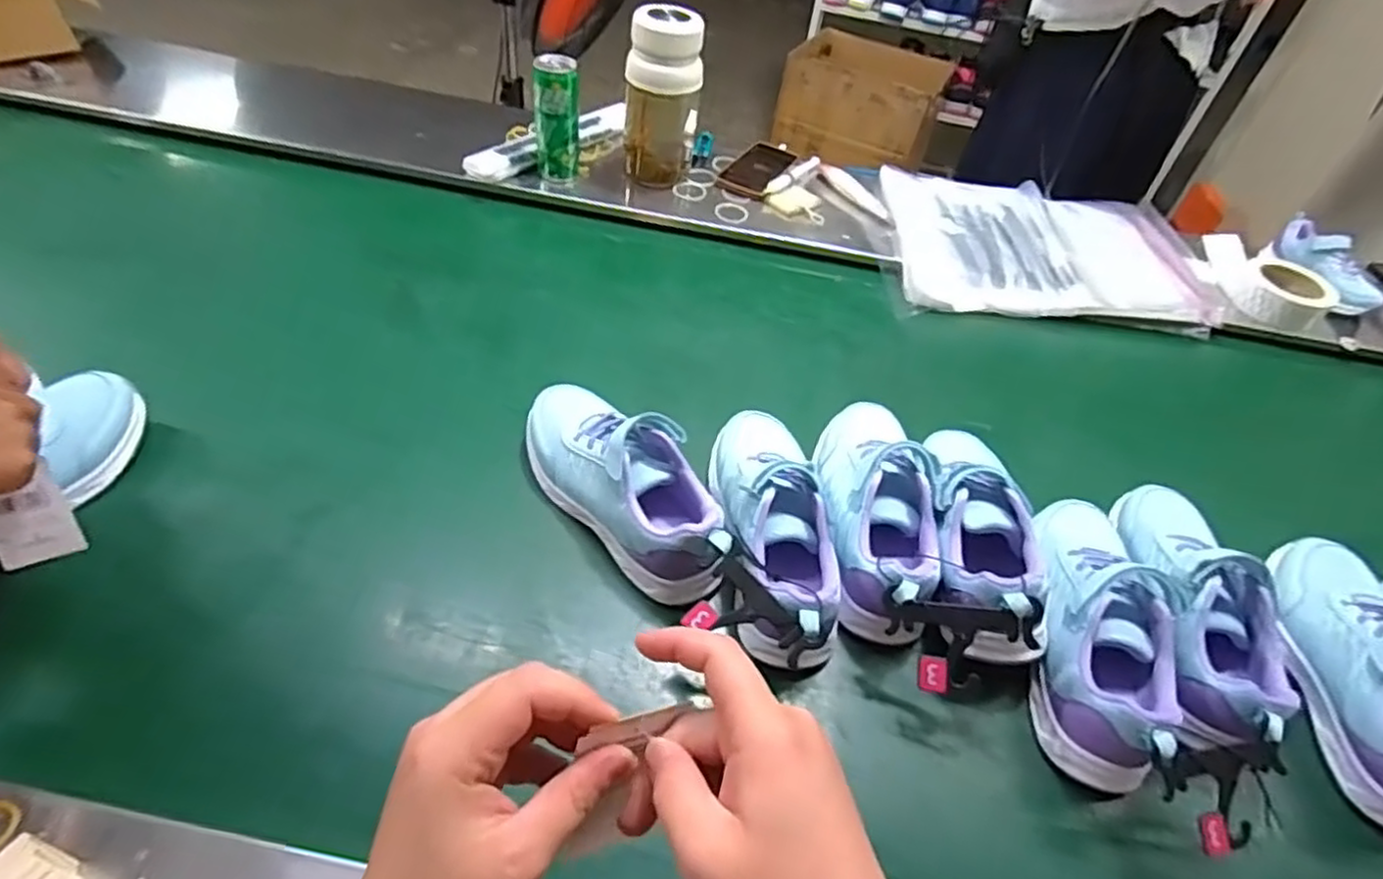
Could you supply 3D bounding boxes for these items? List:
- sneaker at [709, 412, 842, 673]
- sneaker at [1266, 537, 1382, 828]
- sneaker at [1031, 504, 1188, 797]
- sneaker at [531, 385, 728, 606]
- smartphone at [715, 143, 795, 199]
[{"bbox_3d":[0.066,0.066,0.571,0.080,0.084,0.247,-3,46,-8],"label":"sneaker"},{"bbox_3d":[0.532,0.170,0.547,0.092,0.074,0.241,9,45,3],"label":"sneaker"},{"bbox_3d":[0.316,0.142,0.543,0.087,0.072,0.232,13,46,8],"label":"sneaker"},{"bbox_3d":[-0.053,0.031,0.586,0.090,0.079,0.234,-33,56,-32],"label":"sneaker"},{"bbox_3d":[0.103,-0.402,1.039,0.078,0.015,0.170,21,47,15],"label":"smartphone"}]

